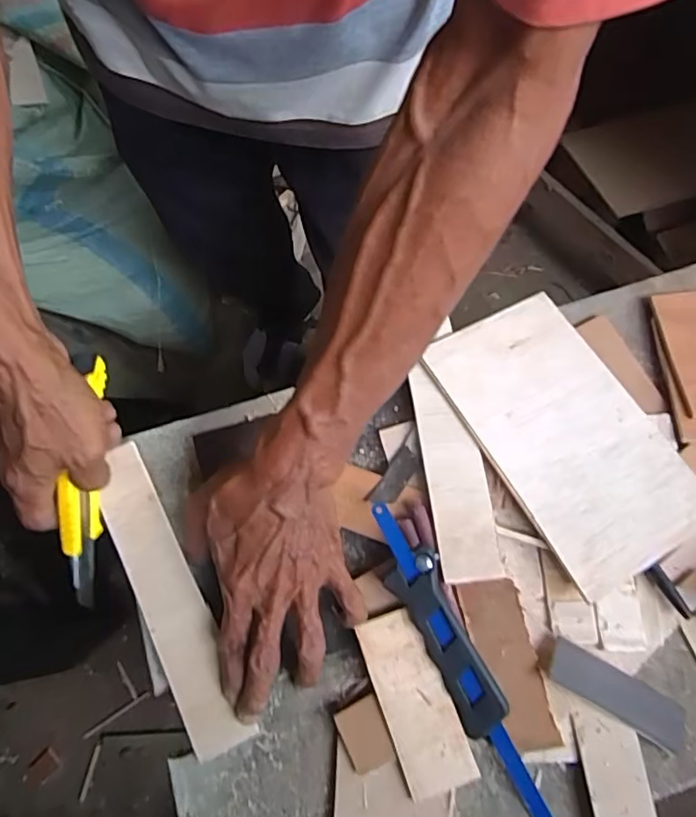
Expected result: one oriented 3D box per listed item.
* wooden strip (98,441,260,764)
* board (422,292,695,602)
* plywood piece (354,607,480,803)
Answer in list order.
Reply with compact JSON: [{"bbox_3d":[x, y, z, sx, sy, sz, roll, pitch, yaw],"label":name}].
[{"bbox_3d":[-0.124,0.128,0.391,0.040,0.004,0.210,-23,81,-12],"label":"wooden strip"},{"bbox_3d":[0.161,0.014,0.432,0.124,0.009,0.215,-26,69,-14],"label":"board"},{"bbox_3d":[0.043,0.192,0.378,0.046,0.004,0.110,-19,77,-8],"label":"plywood piece"}]

